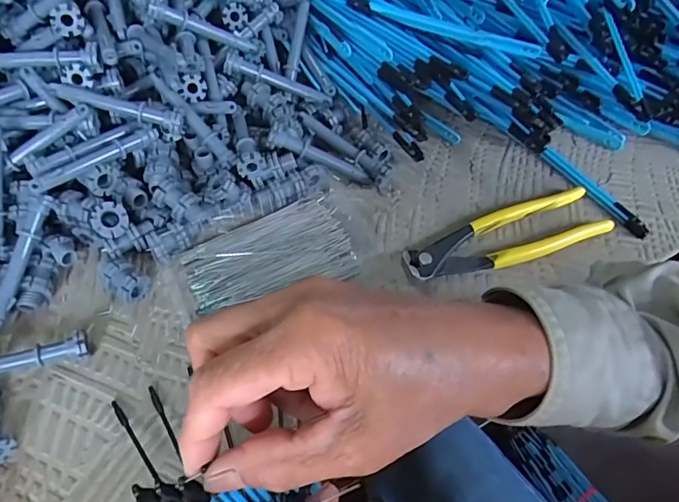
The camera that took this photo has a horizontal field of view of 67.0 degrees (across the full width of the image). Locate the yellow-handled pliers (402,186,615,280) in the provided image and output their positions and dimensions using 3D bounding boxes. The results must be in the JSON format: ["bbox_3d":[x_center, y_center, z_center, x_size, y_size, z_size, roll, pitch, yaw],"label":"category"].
[{"bbox_3d":[0.130,-0.010,0.401,0.164,0.012,0.048,-18,60,-12],"label":"yellow-handled pliers"}]

